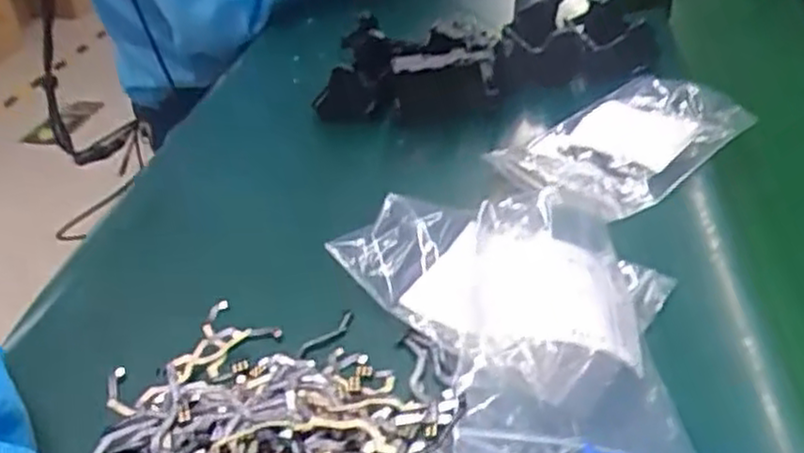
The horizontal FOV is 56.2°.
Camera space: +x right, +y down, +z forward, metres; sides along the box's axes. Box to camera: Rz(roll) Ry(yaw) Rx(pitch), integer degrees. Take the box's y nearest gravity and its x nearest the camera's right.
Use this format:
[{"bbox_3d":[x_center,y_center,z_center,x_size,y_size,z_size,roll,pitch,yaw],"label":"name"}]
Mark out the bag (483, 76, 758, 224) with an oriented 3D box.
[{"bbox_3d":[0.140,-0.060,0.473,0.146,0.023,0.099,-29,41,-30],"label":"bag"}]

